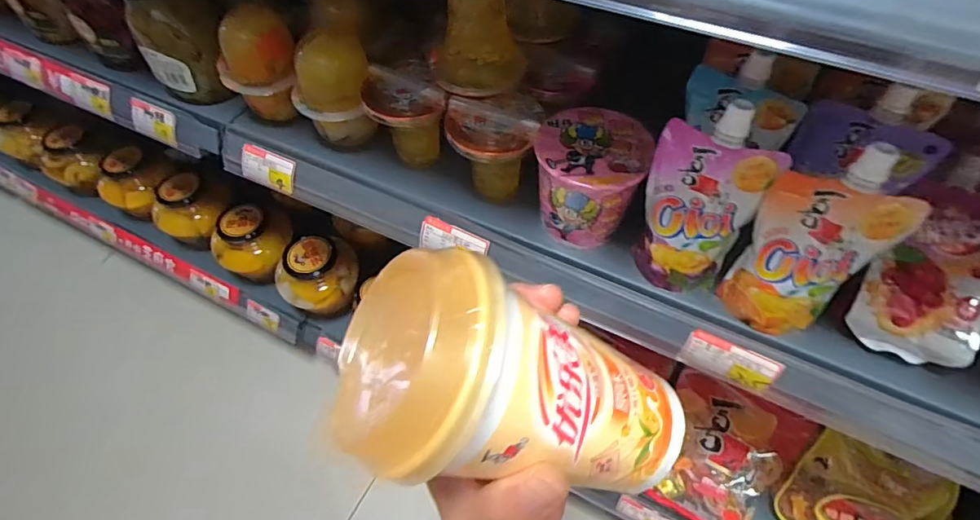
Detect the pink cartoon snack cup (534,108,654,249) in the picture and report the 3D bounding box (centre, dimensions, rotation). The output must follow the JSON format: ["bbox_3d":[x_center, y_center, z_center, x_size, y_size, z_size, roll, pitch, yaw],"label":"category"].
[{"bbox_3d":[0.083,-0.065,0.452,0.088,0.099,0.091,0,56,0],"label":"pink cartoon snack cup"}]

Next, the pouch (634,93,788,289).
[{"bbox_3d":[0.151,-0.036,0.383,0.077,0.173,0.037,25,60,16],"label":"pouch"}]

